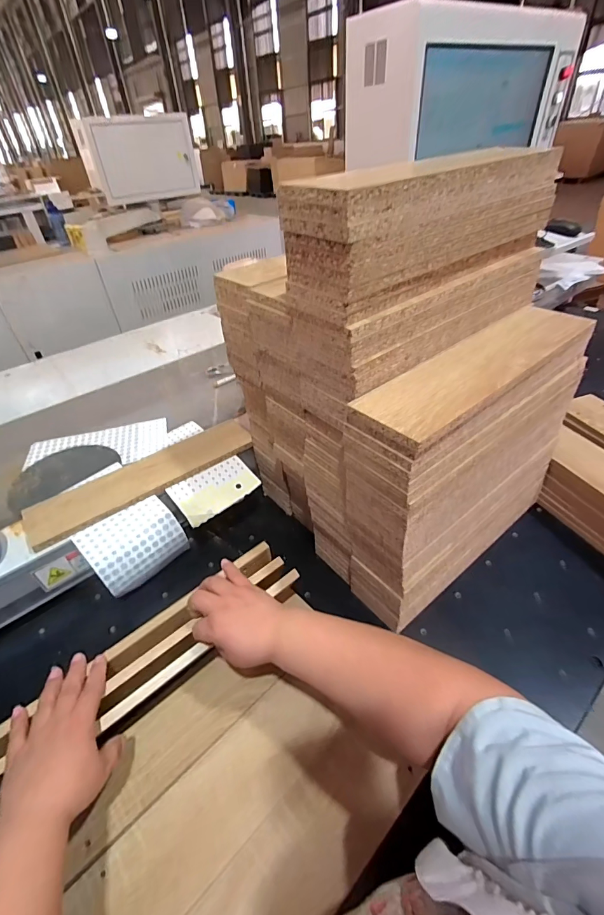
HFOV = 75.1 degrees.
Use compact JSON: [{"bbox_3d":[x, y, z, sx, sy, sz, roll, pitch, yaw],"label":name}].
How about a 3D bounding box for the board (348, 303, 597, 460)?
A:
[{"bbox_3d":[0.214,-0.108,0.464,0.359,0.026,0.093,-30,45,-26],"label":"board"}]

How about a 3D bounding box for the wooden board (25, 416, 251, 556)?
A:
[{"bbox_3d":[-0.258,0.022,0.681,0.398,0.022,0.099,-28,45,-25],"label":"wooden board"}]

